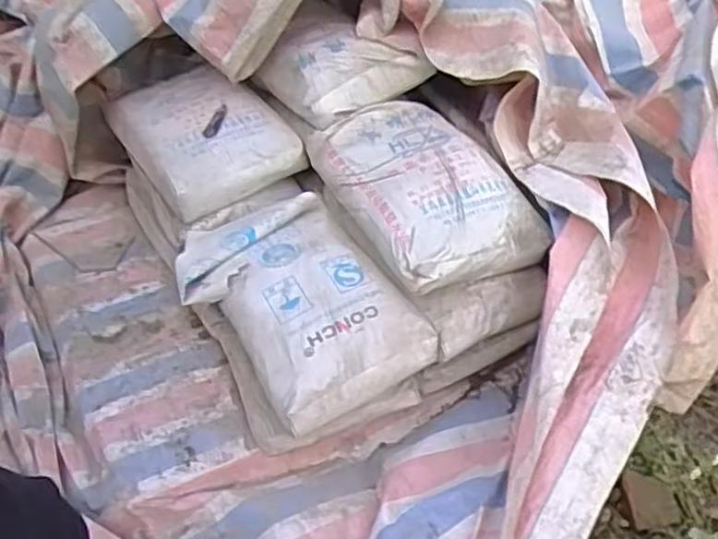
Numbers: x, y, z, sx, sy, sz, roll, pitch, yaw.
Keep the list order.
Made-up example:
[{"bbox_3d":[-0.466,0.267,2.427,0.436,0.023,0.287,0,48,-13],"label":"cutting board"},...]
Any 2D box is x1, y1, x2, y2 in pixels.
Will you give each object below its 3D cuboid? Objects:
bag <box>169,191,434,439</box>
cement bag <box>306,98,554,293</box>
[{"bbox_3d":[-0.153,0.063,1.693,0.393,0.098,0.602,-32,63,-16],"label":"bag"},{"bbox_3d":[0.150,-0.188,1.767,0.401,0.170,0.557,-21,46,-20],"label":"cement bag"}]

